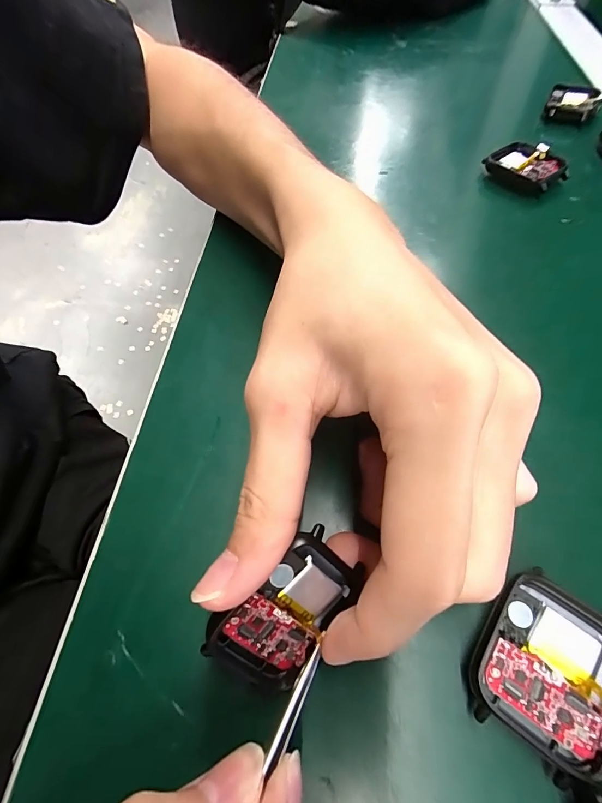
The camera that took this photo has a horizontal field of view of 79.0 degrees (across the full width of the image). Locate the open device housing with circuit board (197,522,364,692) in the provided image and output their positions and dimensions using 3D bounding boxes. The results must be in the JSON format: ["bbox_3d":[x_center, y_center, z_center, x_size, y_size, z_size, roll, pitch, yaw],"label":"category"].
[{"bbox_3d":[-0.006,0.066,0.115,0.052,0.009,0.036,-46,111,-6],"label":"open device housing with circuit board"}]

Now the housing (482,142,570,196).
[{"bbox_3d":[0.152,-0.157,0.246,0.040,0.011,0.045,-27,61,-13],"label":"housing"}]

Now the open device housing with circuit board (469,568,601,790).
[{"bbox_3d":[0.076,0.080,0.109,0.039,0.007,0.045,36,66,21],"label":"open device housing with circuit board"}]

